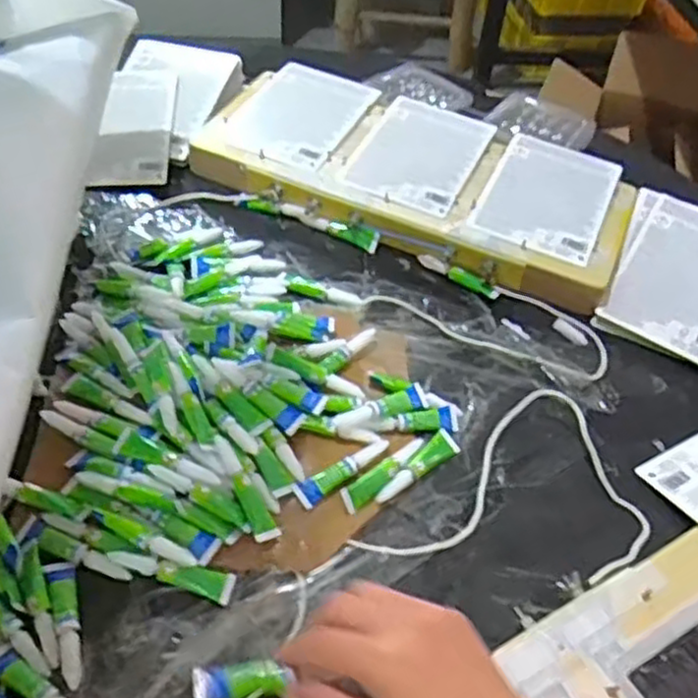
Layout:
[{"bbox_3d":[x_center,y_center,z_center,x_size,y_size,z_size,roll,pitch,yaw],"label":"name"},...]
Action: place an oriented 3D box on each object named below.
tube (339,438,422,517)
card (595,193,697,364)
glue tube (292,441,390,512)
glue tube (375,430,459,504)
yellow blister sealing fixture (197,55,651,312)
[{"bbox_3d":[0.026,0.089,0.534,0.080,0.008,0.018,-34,60,-30],"label":"tube"},{"bbox_3d":[0.316,-0.067,0.676,0.115,0.011,0.165,29,64,14],"label":"card"},{"bbox_3d":[-0.004,0.086,0.528,0.080,0.010,0.018,-31,58,-28],"label":"glue tube"},{"bbox_3d":[0.049,0.087,0.542,0.083,0.012,0.019,-33,59,-29],"label":"glue tube"},{"bbox_3d":[0.069,-0.181,0.748,0.431,0.041,0.206,23,51,15],"label":"yellow blister sealing fixture"}]

